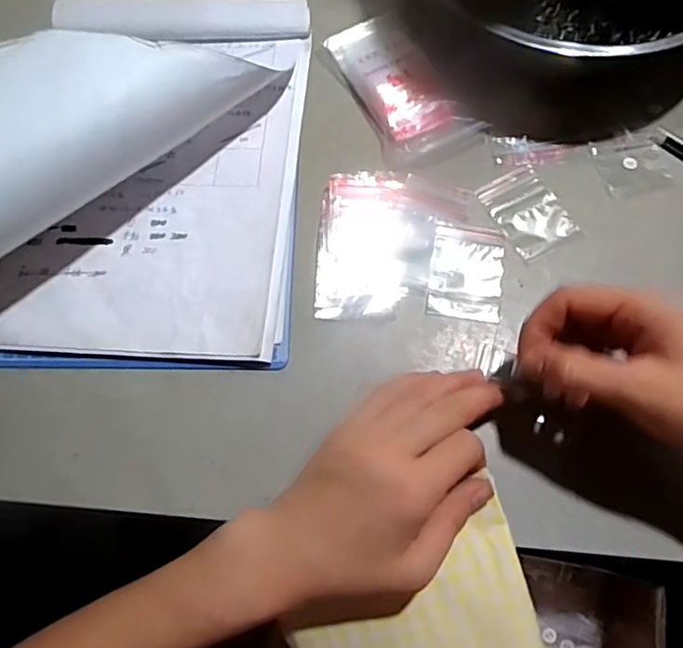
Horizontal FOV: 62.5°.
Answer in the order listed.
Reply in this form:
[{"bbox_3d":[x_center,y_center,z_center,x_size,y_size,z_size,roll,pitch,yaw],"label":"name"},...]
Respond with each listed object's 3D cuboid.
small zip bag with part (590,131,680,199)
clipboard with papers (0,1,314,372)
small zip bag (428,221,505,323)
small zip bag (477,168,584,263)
[{"bbox_3d":[0.218,-0.120,0.422,0.050,0.005,0.049,-13,69,-3],"label":"small zip bag with part"},{"bbox_3d":[-0.146,-0.136,0.385,0.225,0.105,0.310,2,69,3],"label":"clipboard with papers"},{"bbox_3d":[0.089,-0.037,0.399,0.050,0.006,0.071,9,70,5],"label":"small zip bag"},{"bbox_3d":[0.136,-0.082,0.411,0.047,0.004,0.066,-27,70,-8],"label":"small zip bag"}]

